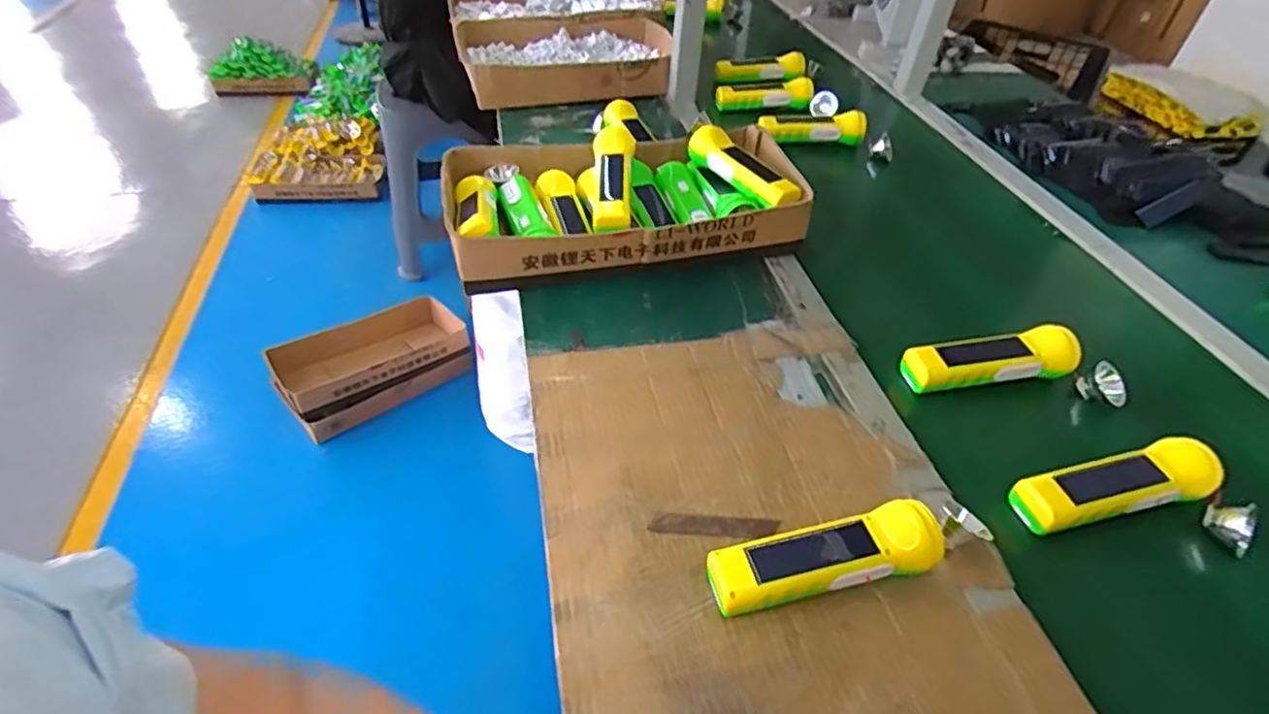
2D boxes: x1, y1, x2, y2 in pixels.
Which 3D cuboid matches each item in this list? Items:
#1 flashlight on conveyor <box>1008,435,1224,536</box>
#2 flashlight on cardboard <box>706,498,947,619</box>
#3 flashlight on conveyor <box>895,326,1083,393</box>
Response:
[{"bbox_3d":[0.398,0.107,0.526,0.168,0.046,0.050,-9,44,-13],"label":"flashlight on conveyor"},{"bbox_3d":[0.138,0.148,0.461,0.172,0.049,0.050,-9,44,-13],"label":"flashlight on cardboard"},{"bbox_3d":[0.353,0.002,0.635,0.166,0.046,0.047,-4,43,-8],"label":"flashlight on conveyor"}]

